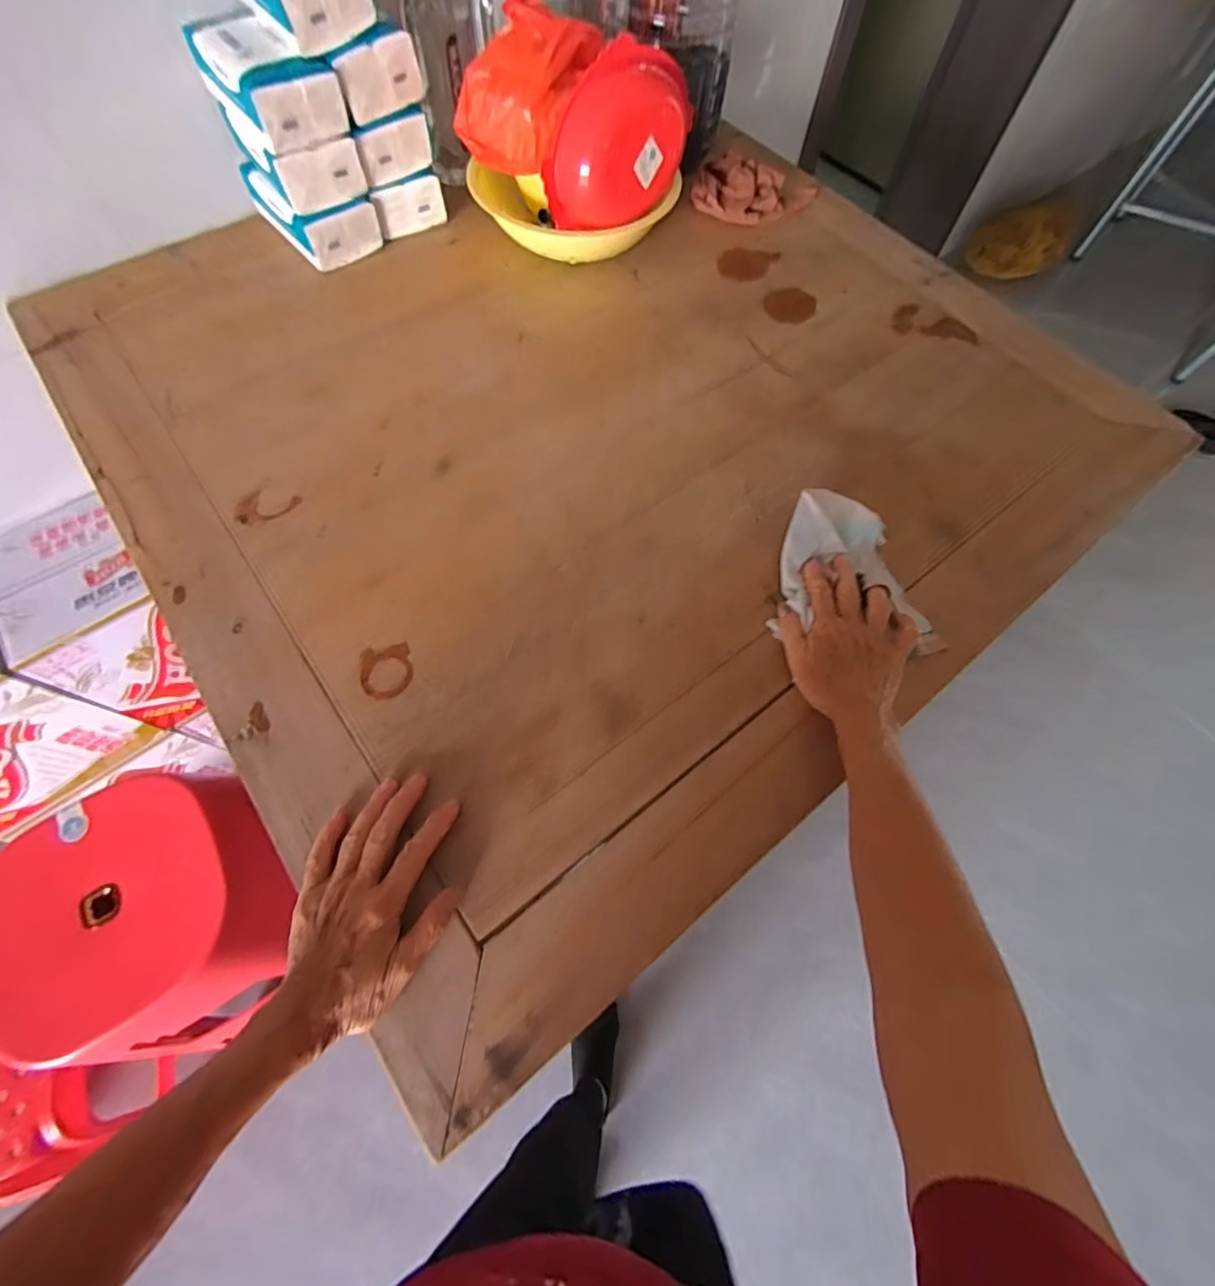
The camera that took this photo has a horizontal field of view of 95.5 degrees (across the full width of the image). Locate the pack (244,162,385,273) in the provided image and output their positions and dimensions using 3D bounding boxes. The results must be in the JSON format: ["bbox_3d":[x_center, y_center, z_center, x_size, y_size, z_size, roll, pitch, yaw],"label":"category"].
[{"bbox_3d":[-0.363,-0.537,0.684,0.095,0.054,0.146,-37,71,-17],"label":"pack"}]

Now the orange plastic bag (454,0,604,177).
[{"bbox_3d":[-0.083,-0.594,0.592,0.120,0.086,0.137,31,69,12],"label":"orange plastic bag"}]

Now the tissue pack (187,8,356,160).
[{"bbox_3d":[-0.357,-0.591,0.575,0.100,0.064,0.145,-35,72,-16],"label":"tissue pack"}]

